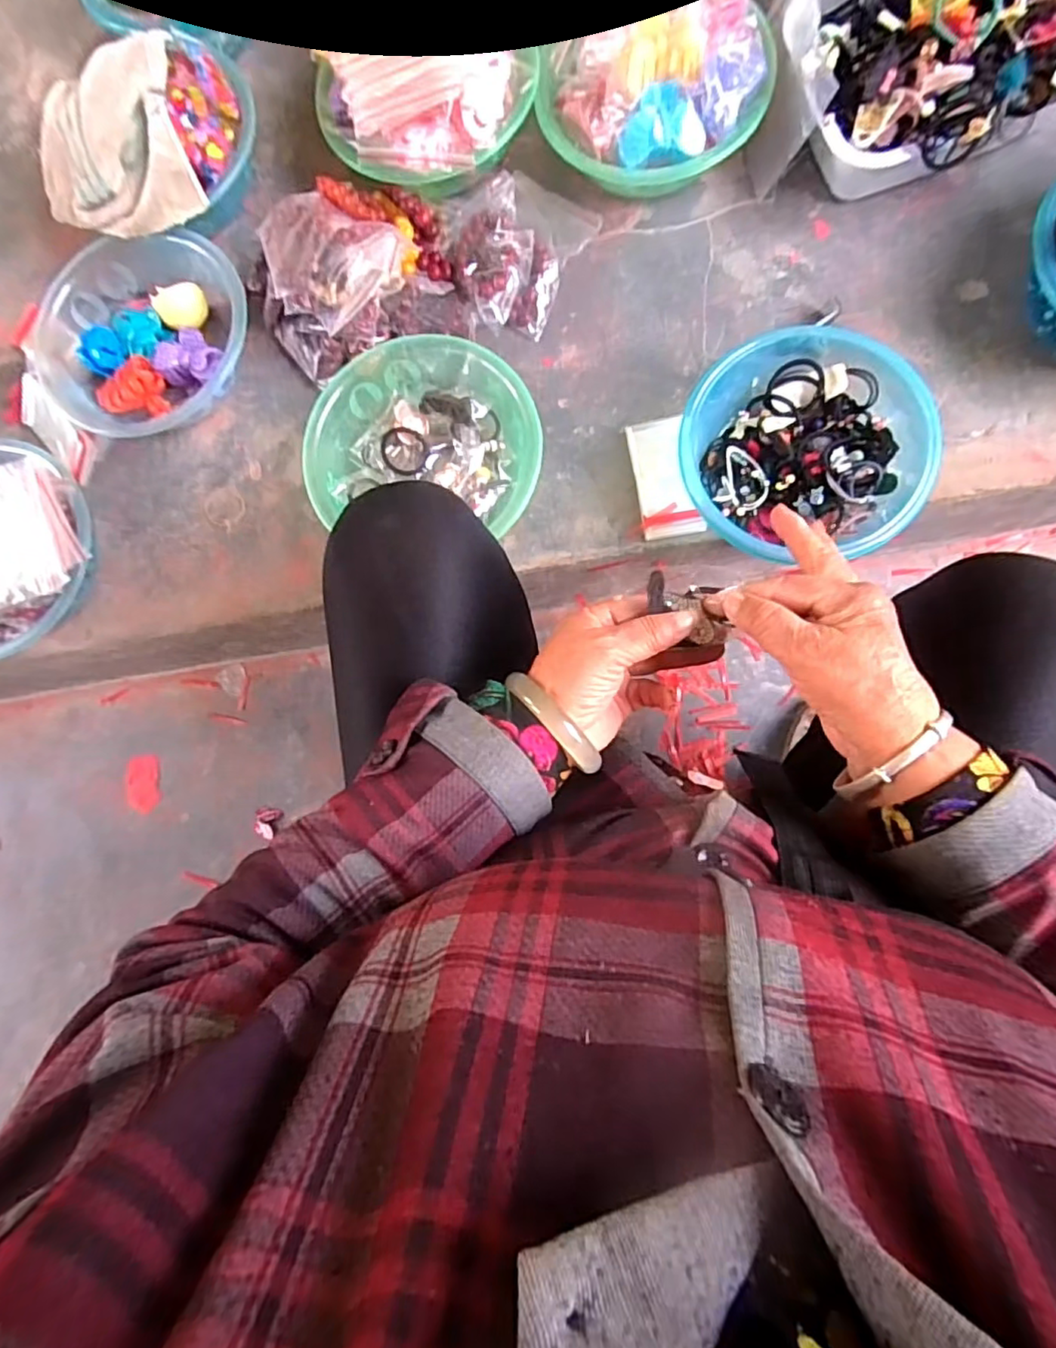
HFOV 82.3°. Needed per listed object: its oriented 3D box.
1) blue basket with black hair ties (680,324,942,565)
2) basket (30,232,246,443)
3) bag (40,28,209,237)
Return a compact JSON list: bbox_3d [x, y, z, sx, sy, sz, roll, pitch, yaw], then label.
[{"bbox_3d":[0.264,-0.213,0.595,0.213,0.077,0.221,-1,83,7],"label":"blue basket with black hair ties"},{"bbox_3d":[-0.430,-0.368,0.686,0.247,0.072,0.223,11,85,8],"label":"basket"},{"bbox_3d":[-0.448,-0.568,0.642,0.172,0.055,0.197,-14,82,5],"label":"bag"}]

